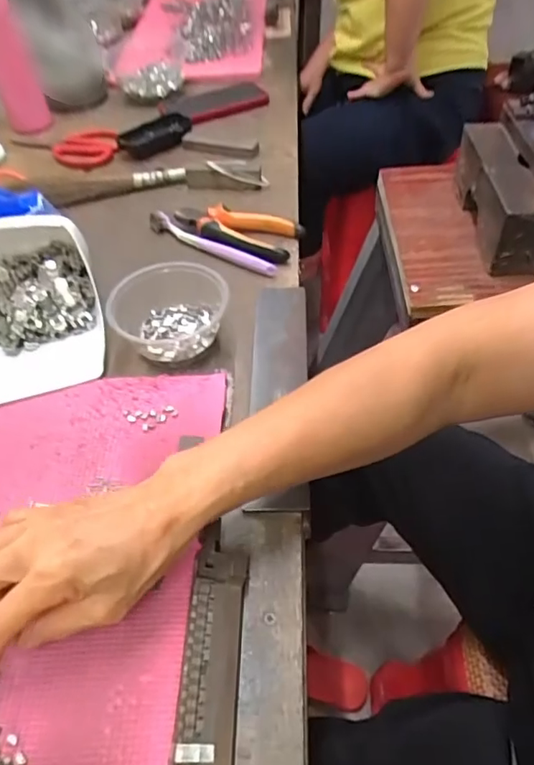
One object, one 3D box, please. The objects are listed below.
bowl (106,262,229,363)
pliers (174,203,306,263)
[{"bbox_3d":[-0.094,-0.065,0.497,0.114,0.044,0.091,-4,50,0],"label":"bowl"},{"bbox_3d":[-0.038,-0.177,0.613,0.150,0.017,0.066,17,52,20],"label":"pliers"}]

